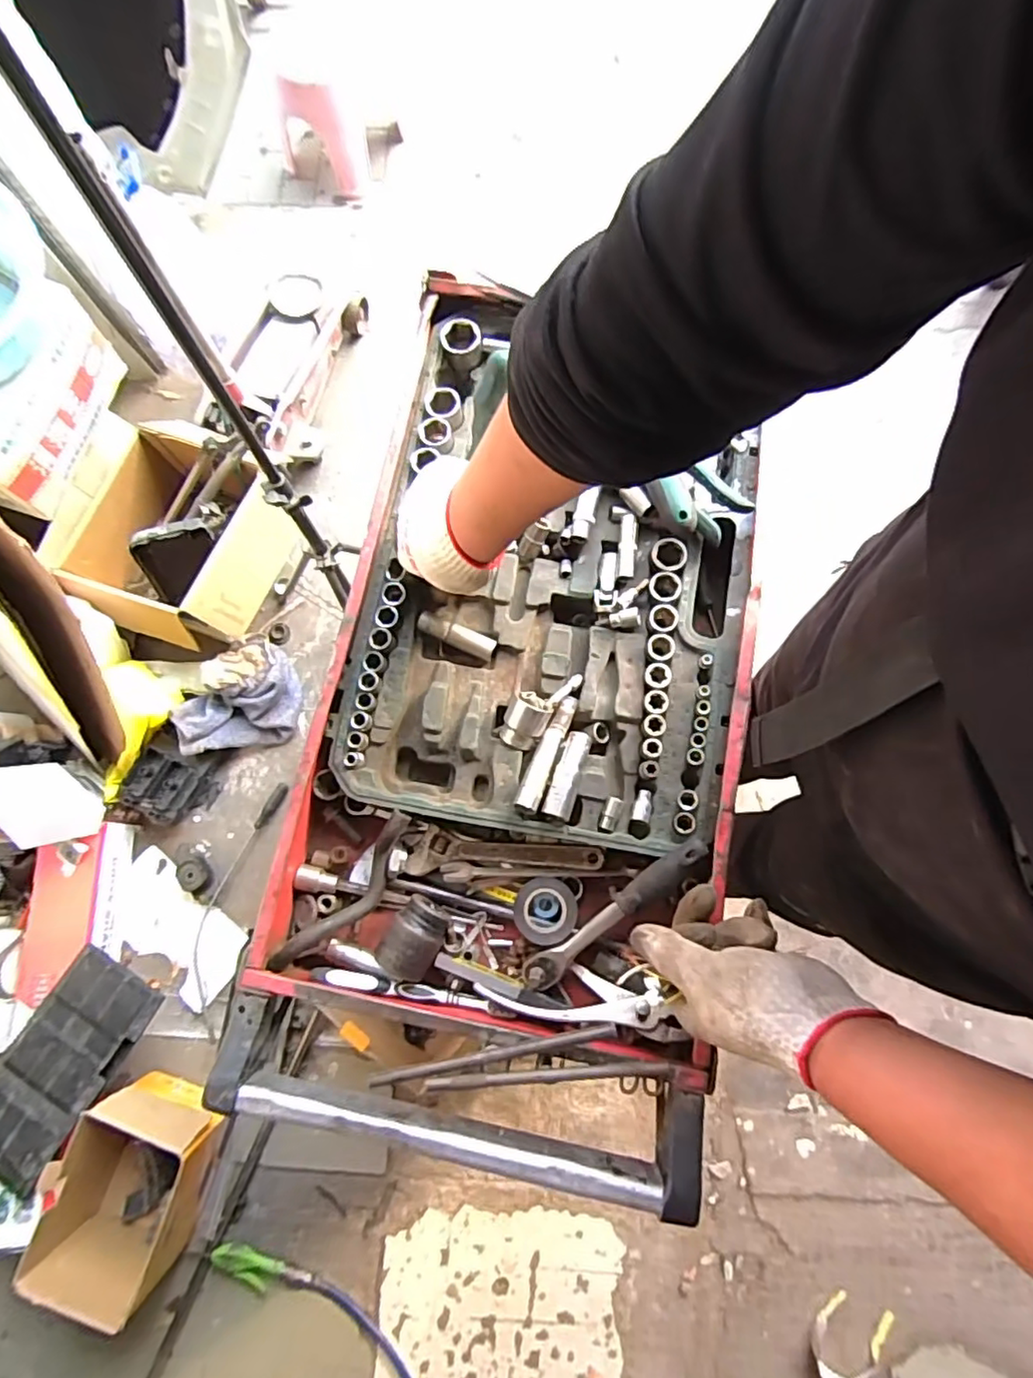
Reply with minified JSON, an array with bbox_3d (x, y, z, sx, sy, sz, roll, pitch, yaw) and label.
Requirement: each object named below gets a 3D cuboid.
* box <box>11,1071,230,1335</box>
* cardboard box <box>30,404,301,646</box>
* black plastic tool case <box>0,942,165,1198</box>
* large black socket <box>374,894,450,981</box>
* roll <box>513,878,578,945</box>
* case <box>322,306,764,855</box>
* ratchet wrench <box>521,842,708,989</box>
[{"bbox_3d":[-0.661,0.859,1.088,0.226,0.198,0.291,20,77,6],"label":"box"},{"bbox_3d":[-0.701,-0.317,1.271,0.367,0.214,0.397,19,79,5],"label":"cardboard box"},{"bbox_3d":[-0.802,0.658,1.075,0.173,0.039,0.351,31,80,7],"label":"black plastic tool case"},{"bbox_3d":[-0.093,0.224,0.557,0.052,0.047,0.065,33,80,8],"label":"large black socket"},{"bbox_3d":[0.027,0.200,0.557,0.056,0.023,0.055,0,78,1],"label":"roll"},{"bbox_3d":[0.037,-0.128,0.603,0.347,0.077,0.508,9,76,3],"label":"case"},{"bbox_3d":[0.085,0.195,0.539,0.196,0.021,0.027,-42,78,8],"label":"ratchet wrench"}]

